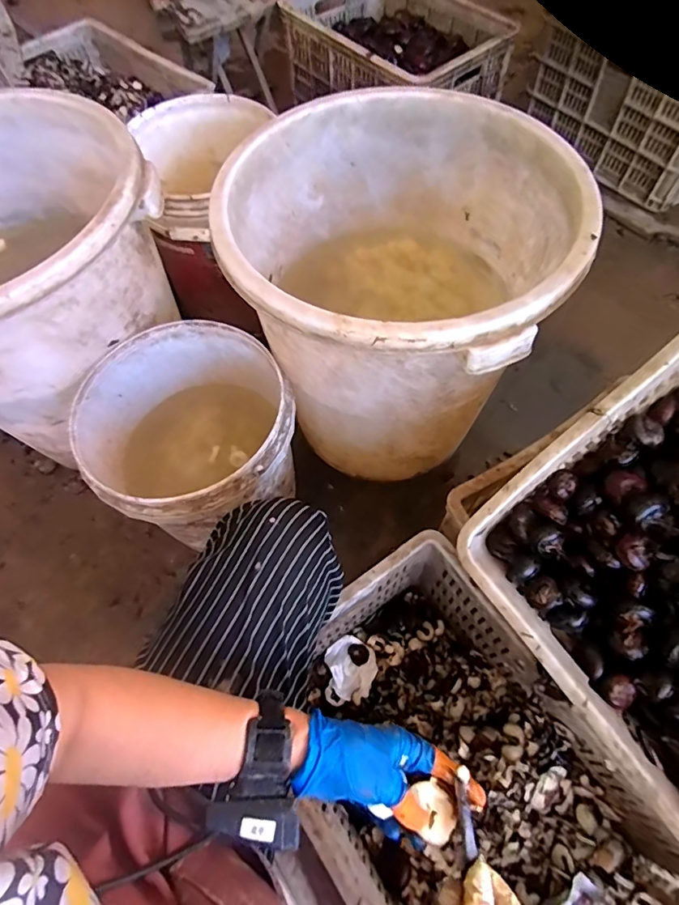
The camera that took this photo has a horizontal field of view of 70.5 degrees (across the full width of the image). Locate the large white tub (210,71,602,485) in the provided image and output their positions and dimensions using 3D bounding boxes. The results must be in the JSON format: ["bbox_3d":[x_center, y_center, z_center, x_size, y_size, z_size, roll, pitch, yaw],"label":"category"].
[{"bbox_3d":[0.086,-0.225,0.763,0.436,0.413,0.463,-1,63,2],"label":"large white tub"}]

